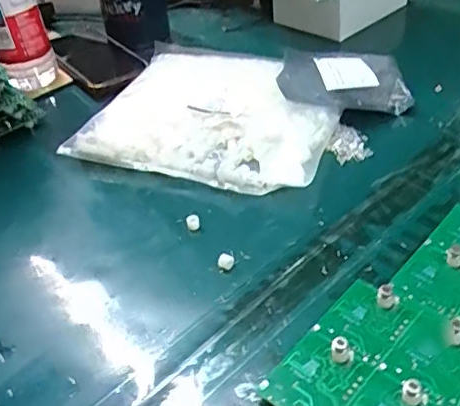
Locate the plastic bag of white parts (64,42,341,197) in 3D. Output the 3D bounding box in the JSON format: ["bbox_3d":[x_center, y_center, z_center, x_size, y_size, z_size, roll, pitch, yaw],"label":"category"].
[{"bbox_3d":[-0.012,-0.098,0.573,0.239,0.034,0.214,9,42,20],"label":"plastic bag of white parts"}]

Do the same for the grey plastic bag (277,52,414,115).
[{"bbox_3d":[0.115,-0.129,0.593,0.128,0.035,0.119,-6,39,1],"label":"grey plastic bag"}]

